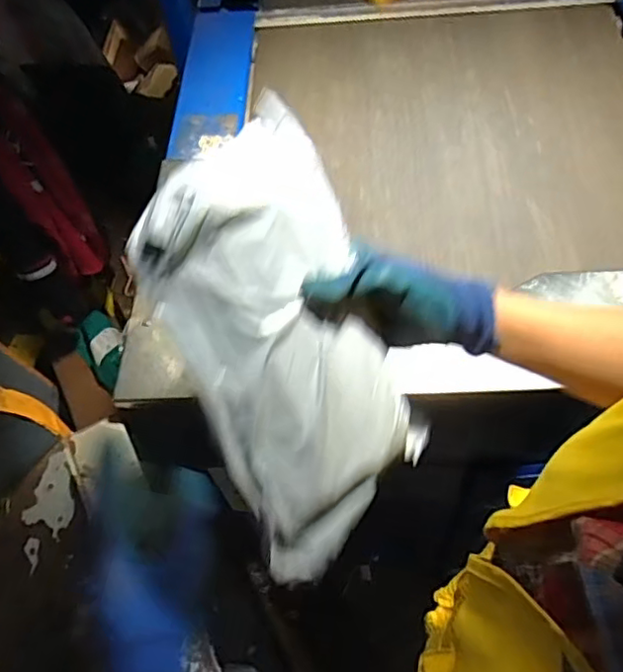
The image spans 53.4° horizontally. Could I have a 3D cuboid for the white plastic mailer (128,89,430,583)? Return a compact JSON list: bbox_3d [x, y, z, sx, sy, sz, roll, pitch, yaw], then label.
[{"bbox_3d":[-0.023,-0.001,0.506,0.170,0.070,0.347,-25,100,-18],"label":"white plastic mailer"}]

